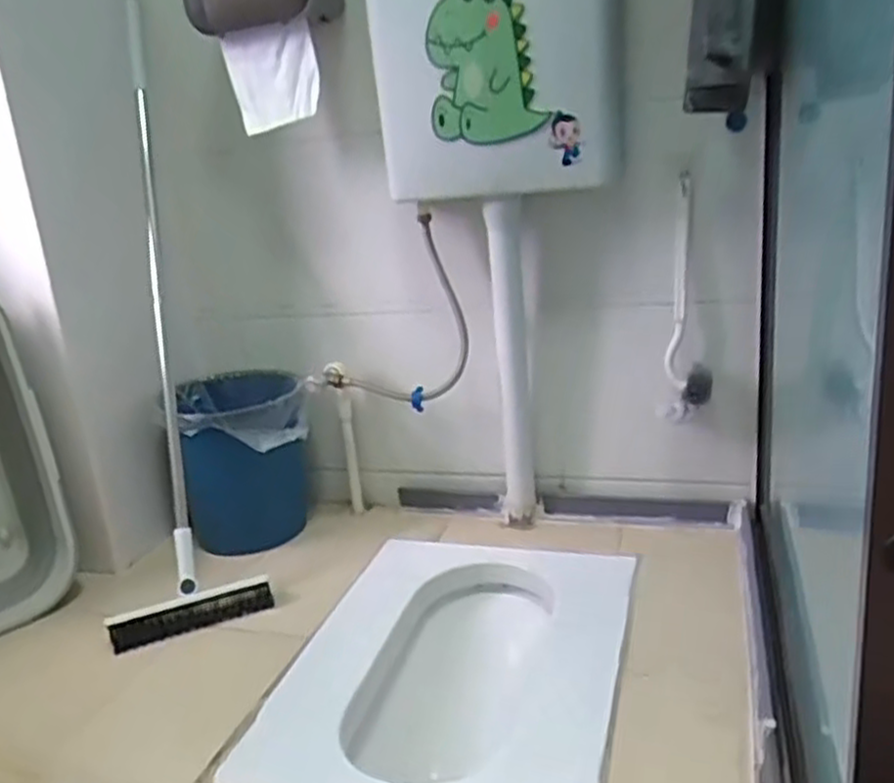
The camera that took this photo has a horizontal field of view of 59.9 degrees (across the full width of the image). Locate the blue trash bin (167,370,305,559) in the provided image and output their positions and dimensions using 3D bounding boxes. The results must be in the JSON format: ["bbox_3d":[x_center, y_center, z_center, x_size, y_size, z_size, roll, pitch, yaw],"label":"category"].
[{"bbox_3d":[-0.355,0.126,1.387,0.219,0.265,0.227,-11,18,-16],"label":"blue trash bin"}]

